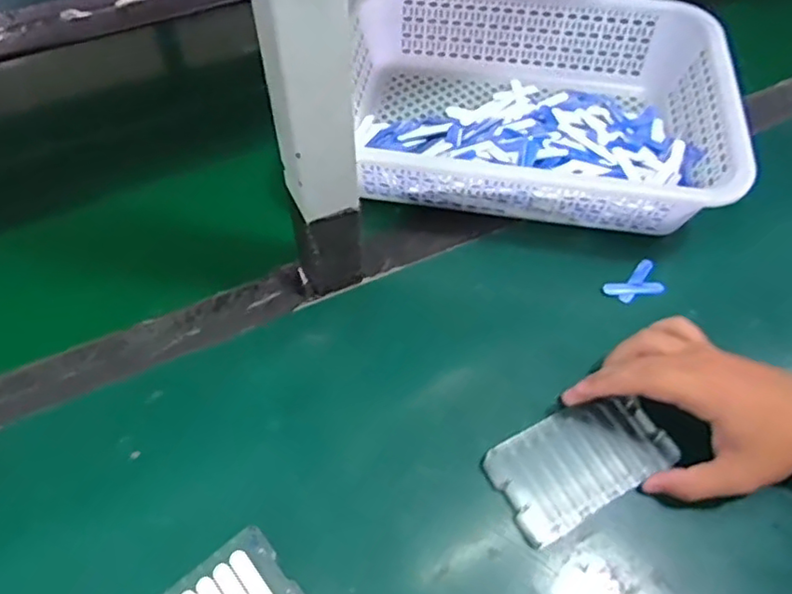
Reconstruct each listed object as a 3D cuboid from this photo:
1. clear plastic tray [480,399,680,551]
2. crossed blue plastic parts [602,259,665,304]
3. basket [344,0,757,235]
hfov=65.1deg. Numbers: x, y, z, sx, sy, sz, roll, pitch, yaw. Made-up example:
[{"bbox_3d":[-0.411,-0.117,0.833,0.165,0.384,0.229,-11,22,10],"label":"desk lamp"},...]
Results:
[{"bbox_3d":[0.129,0.112,0.433,0.123,0.014,0.067,-25,60,-16],"label":"clear plastic tray"},{"bbox_3d":[0.203,-0.010,0.521,0.055,0.006,0.031,-30,62,-19],"label":"crossed blue plastic parts"},{"bbox_3d":[0.120,-0.176,0.575,0.338,0.082,0.256,7,57,4],"label":"basket"}]

